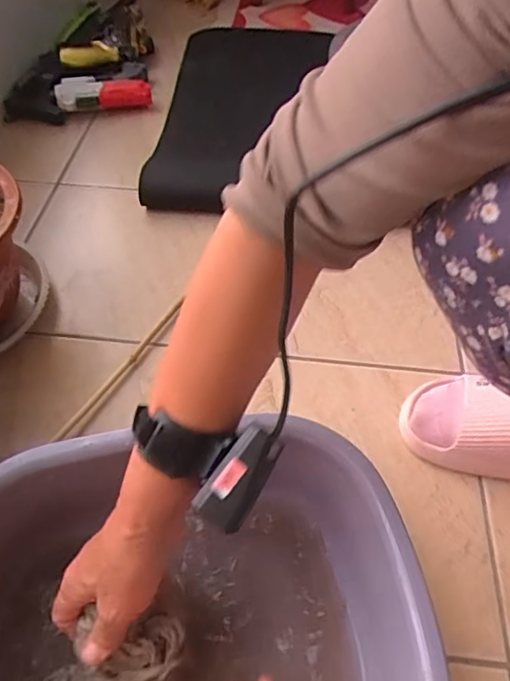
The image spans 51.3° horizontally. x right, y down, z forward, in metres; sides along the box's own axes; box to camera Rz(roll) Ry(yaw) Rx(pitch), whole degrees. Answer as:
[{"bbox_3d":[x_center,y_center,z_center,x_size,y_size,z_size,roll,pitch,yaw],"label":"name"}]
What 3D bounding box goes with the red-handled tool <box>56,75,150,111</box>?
[{"bbox_3d":[-0.268,-0.437,0.939,0.158,0.045,0.056,-1,52,-2],"label":"red-handled tool"}]

